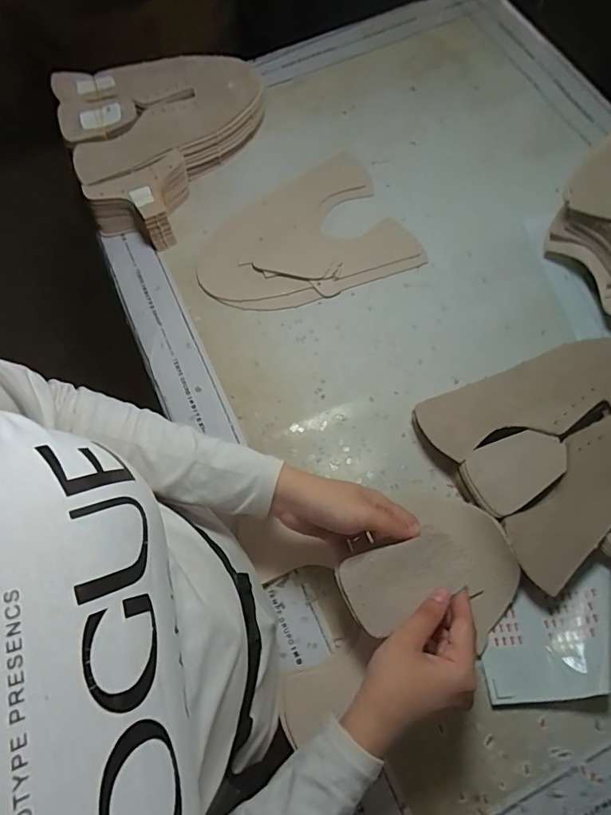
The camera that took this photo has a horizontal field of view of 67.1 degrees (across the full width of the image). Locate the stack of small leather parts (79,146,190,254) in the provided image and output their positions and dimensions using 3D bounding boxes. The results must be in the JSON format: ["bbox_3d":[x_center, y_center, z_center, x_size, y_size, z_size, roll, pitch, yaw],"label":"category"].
[{"bbox_3d":[-0.199,-0.250,0.581,0.129,0.060,0.084,-24,72,-6],"label":"stack of small leather parts"}]

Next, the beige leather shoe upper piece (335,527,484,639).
[{"bbox_3d":[0.082,0.138,0.373,0.104,0.004,0.061,-27,81,6],"label":"beige leather shoe upper piece"}]

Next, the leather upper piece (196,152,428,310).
[{"bbox_3d":[-0.009,-0.215,0.589,0.257,0.012,0.183,-22,71,-6],"label":"leather upper piece"}]

